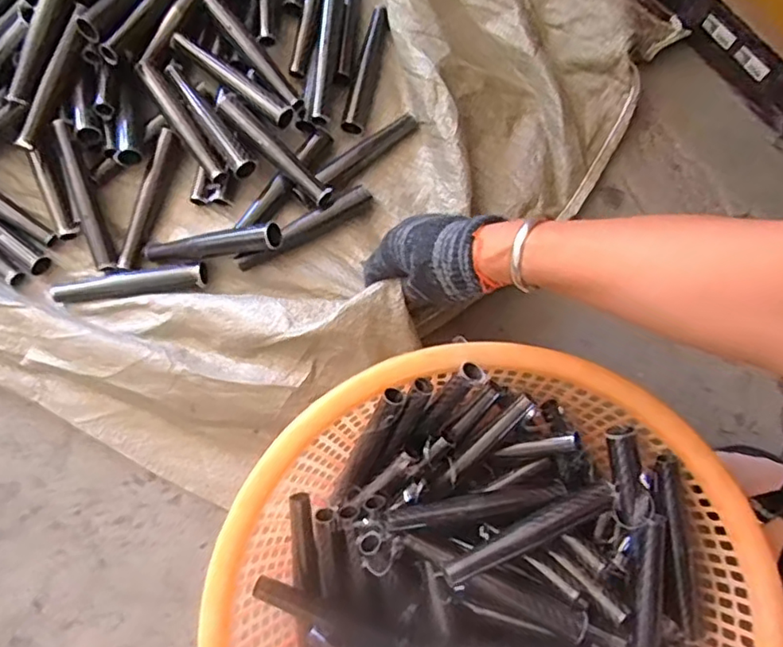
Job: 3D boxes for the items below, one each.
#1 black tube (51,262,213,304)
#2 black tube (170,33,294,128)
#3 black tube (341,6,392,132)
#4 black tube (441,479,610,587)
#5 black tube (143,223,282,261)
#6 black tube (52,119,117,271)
[{"bbox_3d":[-0.255,-0.040,0.578,0.149,0.024,0.024,-5,80,-2],"label":"black tube"},{"bbox_3d":[-0.162,-0.253,0.603,0.151,0.017,0.025,38,81,5],"label":"black tube"},{"bbox_3d":[-0.026,-0.272,0.629,0.026,0.025,0.147,13,80,1],"label":"black tube"},{"bbox_3d":[0.108,0.162,0.452,0.145,0.016,0.019,-24,81,-6],"label":"black tube"},{"bbox_3d":[-0.173,-0.075,0.561,0.154,0.021,0.023,-3,78,25],"label":"black tube"},{"bbox_3d":[-0.304,-0.125,0.588,0.022,0.024,0.147,-16,94,-4],"label":"black tube"}]

